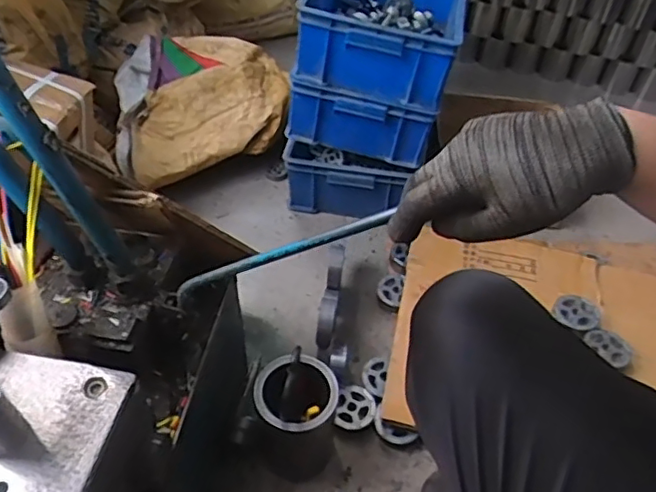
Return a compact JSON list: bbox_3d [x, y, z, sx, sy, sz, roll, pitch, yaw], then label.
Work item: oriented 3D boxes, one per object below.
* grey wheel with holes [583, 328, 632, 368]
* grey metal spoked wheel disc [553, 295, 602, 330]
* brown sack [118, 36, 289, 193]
[{"bbox_3d":[0.482,0.170,0.999,0.067,0.017,0.073,1,47,-1],"label":"grey wheel with holes"},{"bbox_3d":[0.447,0.117,1.047,0.075,0.017,0.084,29,52,23],"label":"grey metal spoked wheel disc"},{"bbox_3d":[-0.298,-0.345,1.373,0.431,0.143,0.326,-19,50,-19],"label":"brown sack"}]

